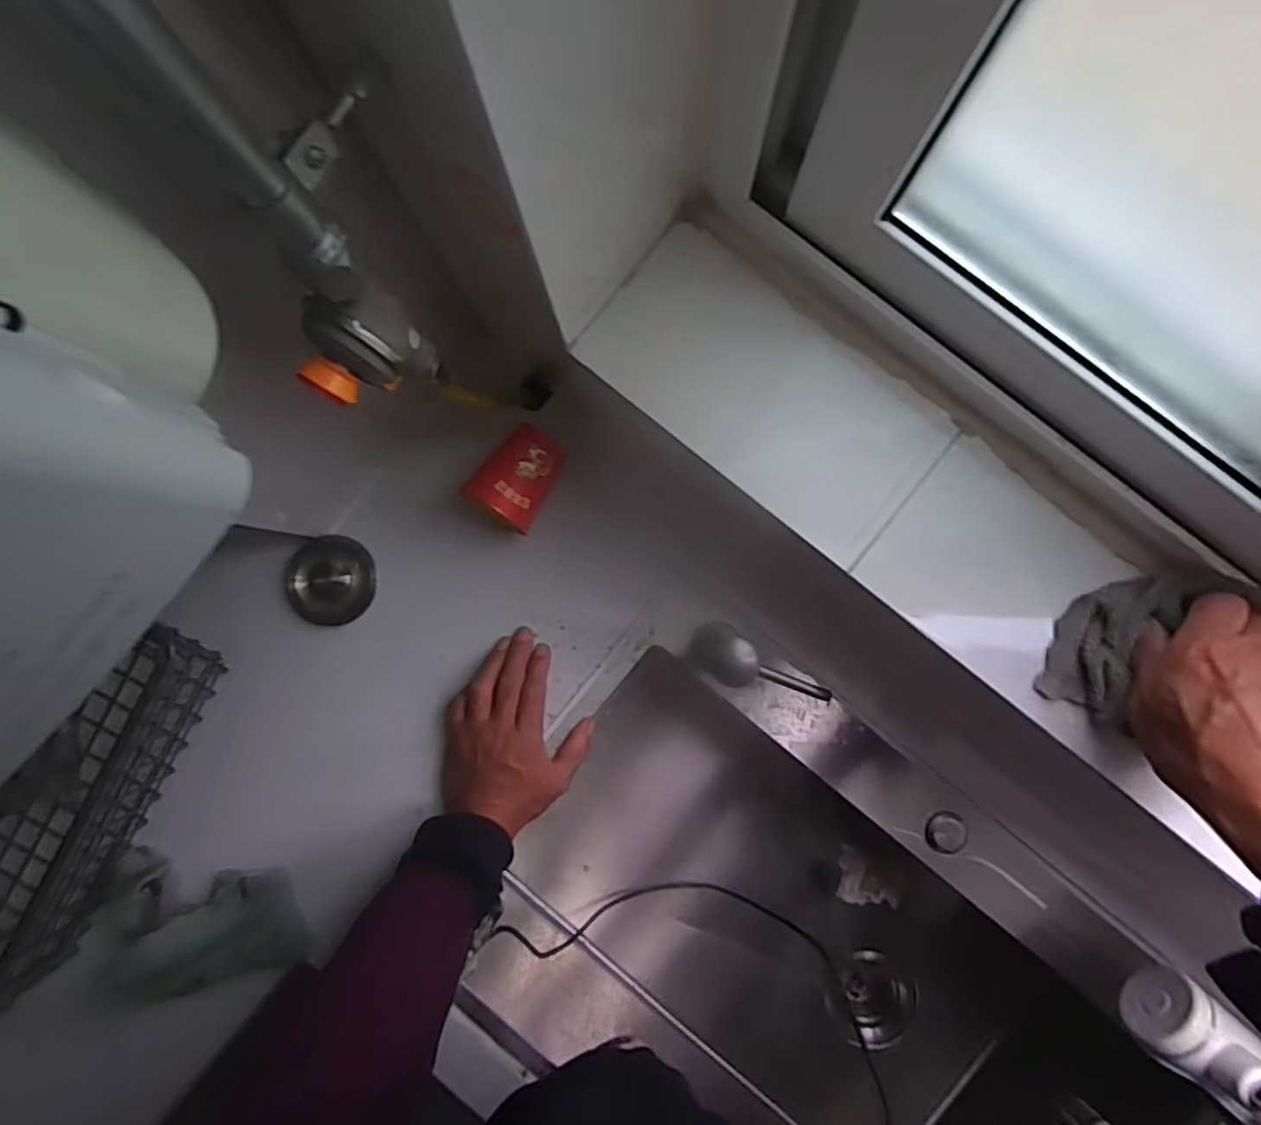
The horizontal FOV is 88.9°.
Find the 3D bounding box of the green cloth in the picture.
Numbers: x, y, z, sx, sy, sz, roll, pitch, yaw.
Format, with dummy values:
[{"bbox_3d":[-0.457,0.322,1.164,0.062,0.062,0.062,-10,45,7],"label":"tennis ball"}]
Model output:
[{"bbox_3d":[-0.399,0.336,0.606,0.181,0.078,0.135,-4,87,2],"label":"green cloth"}]

